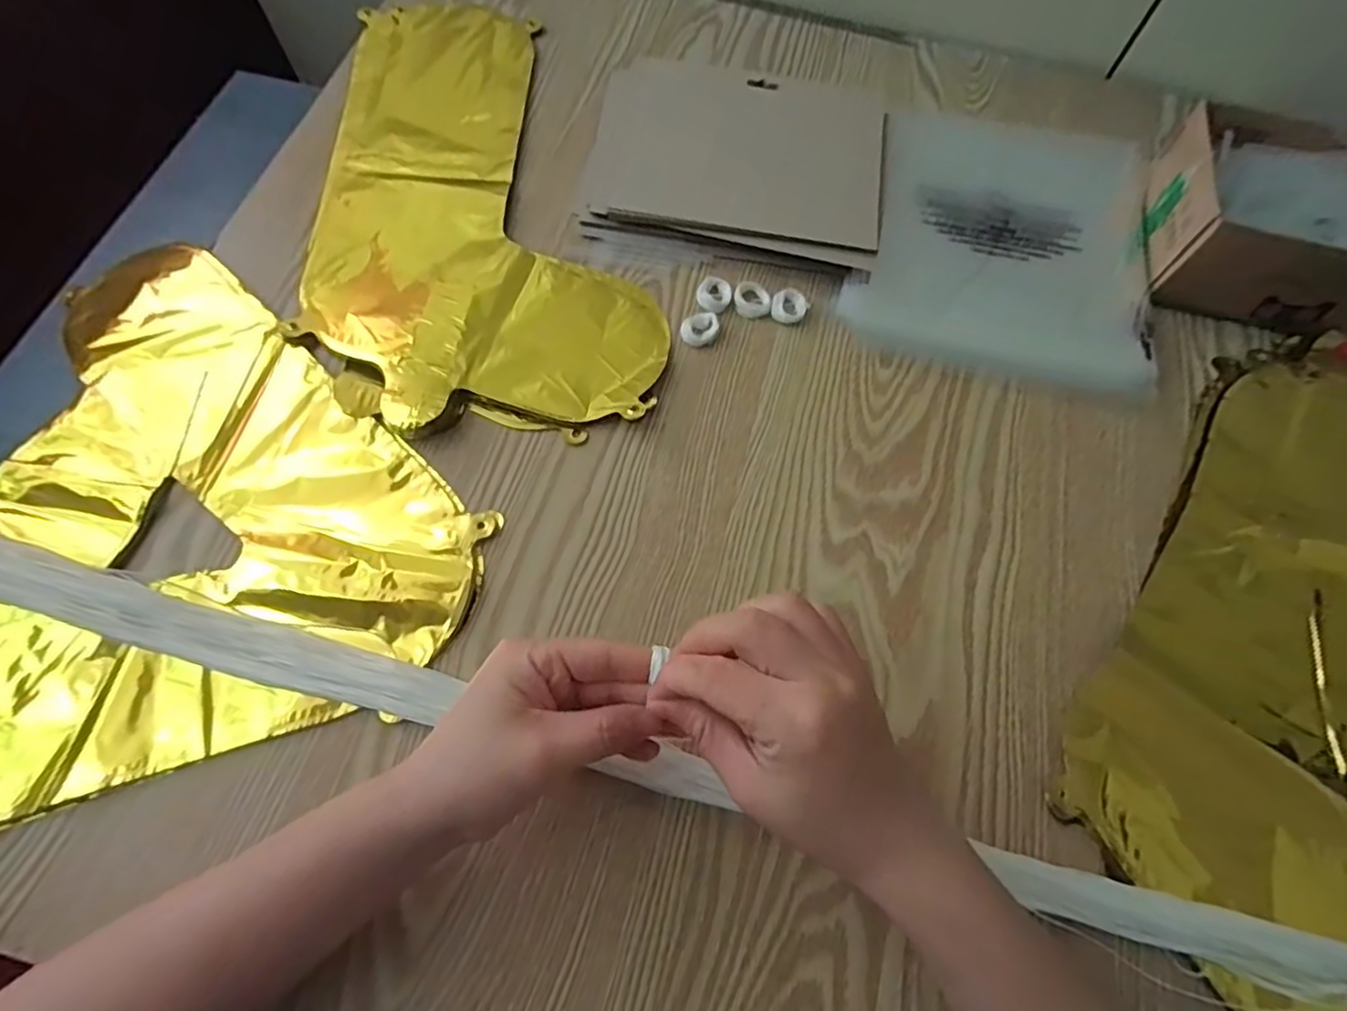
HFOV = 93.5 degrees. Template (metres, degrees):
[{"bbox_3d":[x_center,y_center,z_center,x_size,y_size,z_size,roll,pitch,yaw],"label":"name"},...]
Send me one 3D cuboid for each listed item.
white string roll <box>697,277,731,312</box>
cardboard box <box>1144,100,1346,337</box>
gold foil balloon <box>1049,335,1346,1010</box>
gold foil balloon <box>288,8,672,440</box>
[{"bbox_3d":[0.028,-0.146,0.440,0.023,0.006,0.028,17,67,4],"label":"white string roll"},{"bbox_3d":[0.448,-0.201,0.451,0.193,0.061,0.150,18,67,5],"label":"cardboard box"},{"bbox_3d":[0.366,0.081,0.352,0.203,0.015,0.418,32,69,11],"label":"gold foil balloon"},{"bbox_3d":[-0.148,-0.233,0.467,0.224,0.014,0.412,-8,67,-6],"label":"gold foil balloon"}]

